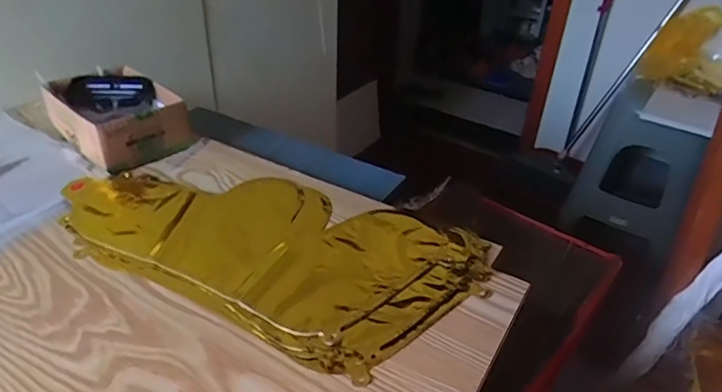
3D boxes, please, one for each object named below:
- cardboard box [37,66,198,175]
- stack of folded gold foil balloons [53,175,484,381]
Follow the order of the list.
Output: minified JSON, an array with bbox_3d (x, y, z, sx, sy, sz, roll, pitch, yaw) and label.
[{"bbox_3d":[-0.336,-0.111,0.701,0.192,0.064,0.131,28,42,34],"label":"cardboard box"},{"bbox_3d":[-0.110,0.044,0.544,0.454,0.014,0.218,16,36,20],"label":"stack of folded gold foil balloons"}]

